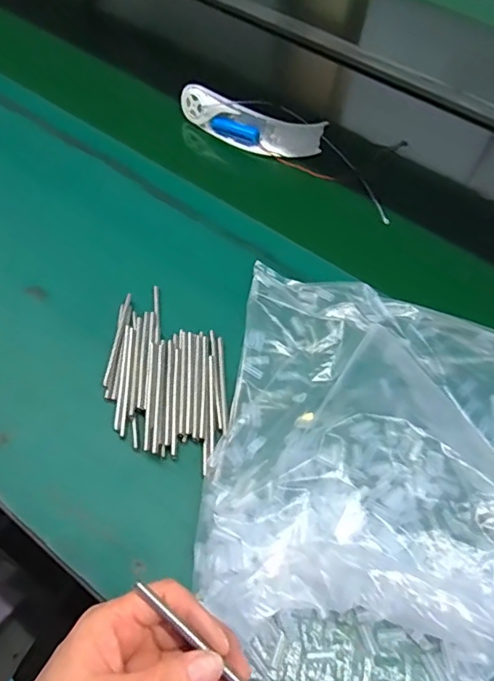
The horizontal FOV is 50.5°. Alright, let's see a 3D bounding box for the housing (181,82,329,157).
[{"bbox_3d":[0.004,-0.286,0.698,0.191,0.054,0.042,15,56,6],"label":"housing"}]

